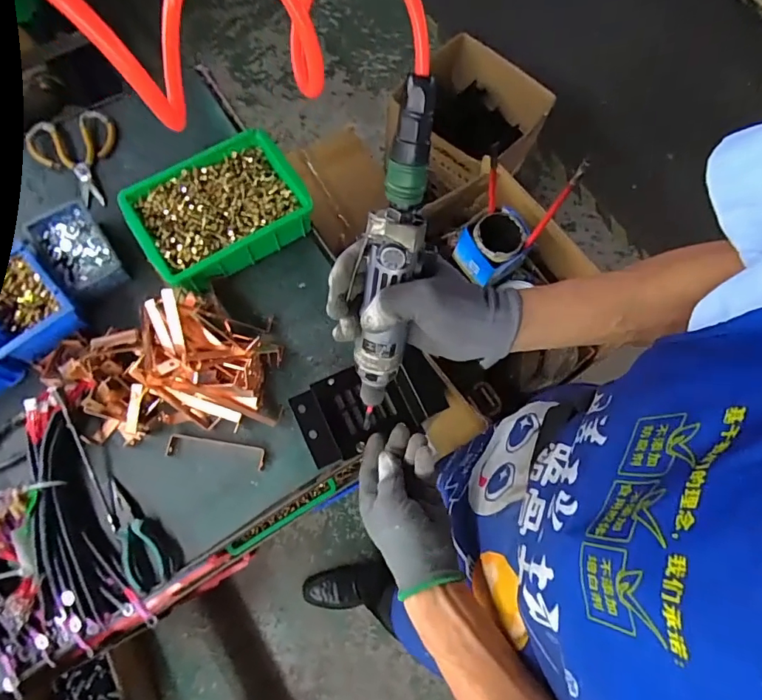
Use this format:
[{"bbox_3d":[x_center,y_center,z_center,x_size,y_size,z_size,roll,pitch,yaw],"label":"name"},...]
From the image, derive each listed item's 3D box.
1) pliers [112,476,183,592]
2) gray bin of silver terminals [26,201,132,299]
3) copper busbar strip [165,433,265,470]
[{"bbox_3d":[-0.322,0.238,0.624,0.063,0.020,0.145,-33,76,-12],"label":"pliers"},{"bbox_3d":[-0.454,-0.145,0.729,0.086,0.057,0.158,-38,77,-14],"label":"gray bin of silver terminals"},{"bbox_3d":[-0.229,0.140,0.662,0.134,0.017,0.031,9,71,0],"label":"copper busbar strip"}]

